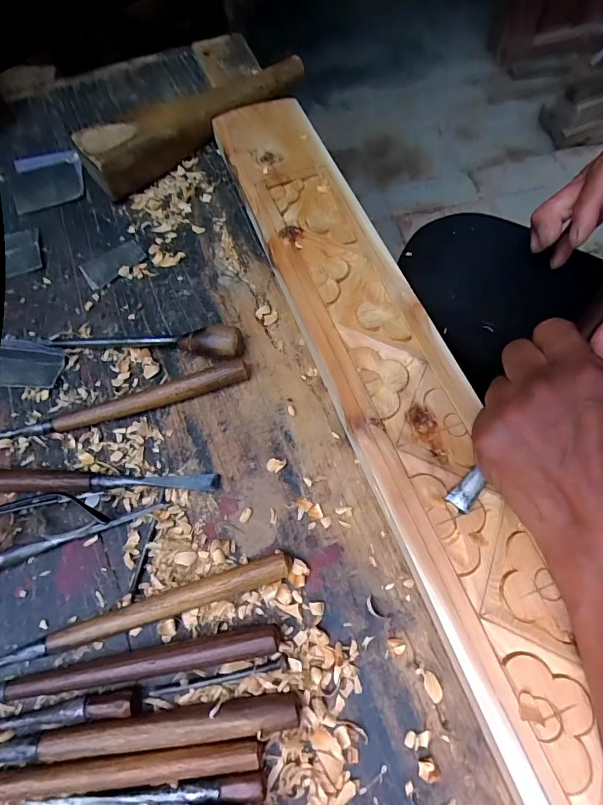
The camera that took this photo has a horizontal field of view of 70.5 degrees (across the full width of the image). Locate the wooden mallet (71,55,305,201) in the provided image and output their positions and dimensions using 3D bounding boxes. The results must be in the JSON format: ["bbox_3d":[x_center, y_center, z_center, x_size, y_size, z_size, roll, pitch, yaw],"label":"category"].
[{"bbox_3d":[-0.110,-0.318,0.475,0.282,0.048,0.062,-36,69,-15],"label":"wooden mallet"}]

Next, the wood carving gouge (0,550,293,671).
[{"bbox_3d":[-0.126,0.143,0.277,0.245,0.016,0.020,-16,65,-6],"label":"wood carving gouge"}]

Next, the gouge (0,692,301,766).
[{"bbox_3d":[-0.125,0.199,0.251,0.246,0.016,0.021,-7,64,-2],"label":"gouge"}]

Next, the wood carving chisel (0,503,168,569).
[{"bbox_3d":[-0.167,0.096,0.305,0.140,0.011,0.012,-20,66,-8],"label":"wood carving chisel"}]

